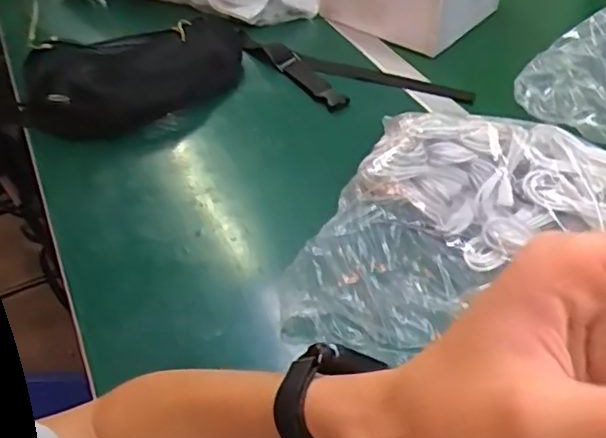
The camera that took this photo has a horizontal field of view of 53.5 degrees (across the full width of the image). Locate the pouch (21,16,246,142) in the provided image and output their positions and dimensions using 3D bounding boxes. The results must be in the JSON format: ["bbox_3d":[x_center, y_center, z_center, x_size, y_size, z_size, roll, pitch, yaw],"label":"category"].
[{"bbox_3d":[-0.201,-0.190,0.769,0.301,0.070,0.166,-23,48,-22],"label":"pouch"}]

